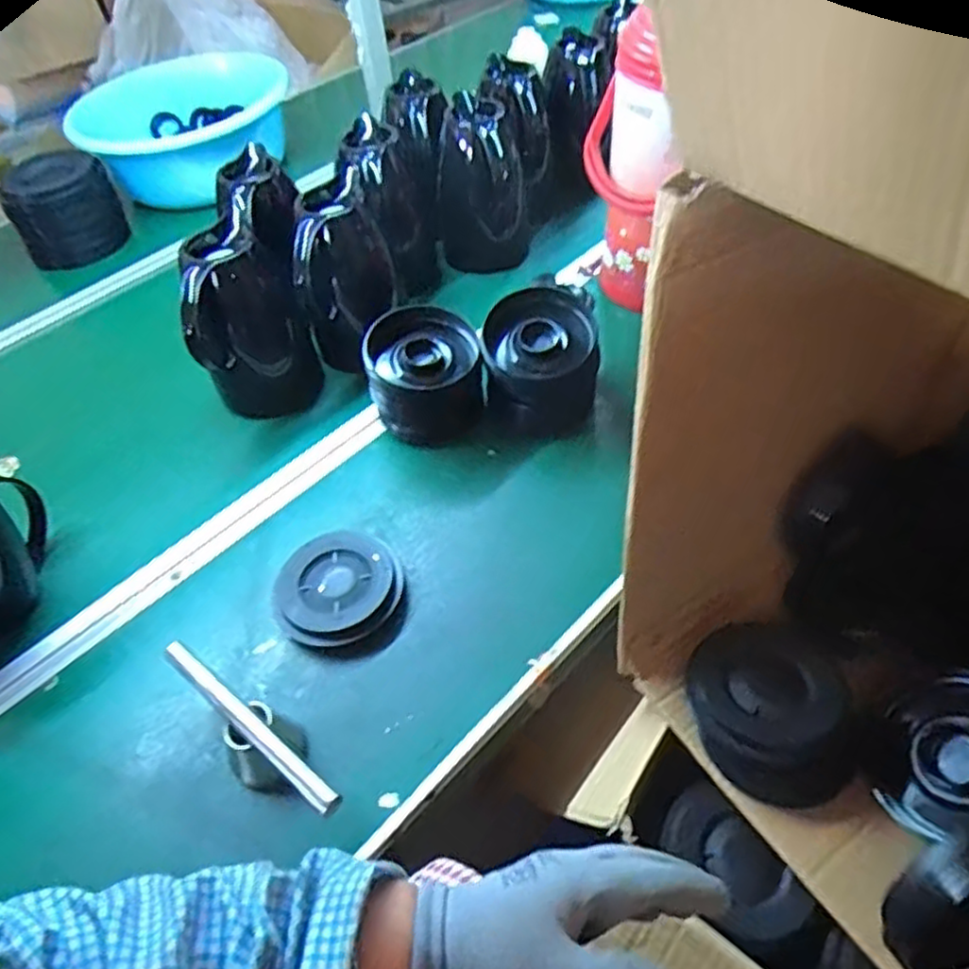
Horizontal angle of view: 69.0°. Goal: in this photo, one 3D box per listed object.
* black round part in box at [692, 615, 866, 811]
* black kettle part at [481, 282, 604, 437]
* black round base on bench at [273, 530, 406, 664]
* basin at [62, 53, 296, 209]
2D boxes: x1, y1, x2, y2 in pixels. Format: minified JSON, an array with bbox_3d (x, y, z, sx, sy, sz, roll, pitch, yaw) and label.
[{"bbox_3d":[0.234,0.177,0.564,0.125,0.060,0.127,-3,49,4],"label":"black round part in box"},{"bbox_3d":[0.060,-0.130,0.778,0.127,0.122,0.111,-1,49,6],"label":"black kettle part"},{"bbox_3d":[-0.130,0.101,0.667,0.127,0.023,0.118,-3,49,4],"label":"black round base on bench"},{"bbox_3d":[-0.552,-0.675,1.340,0.394,0.134,0.394,-3,49,4],"label":"basin"}]

